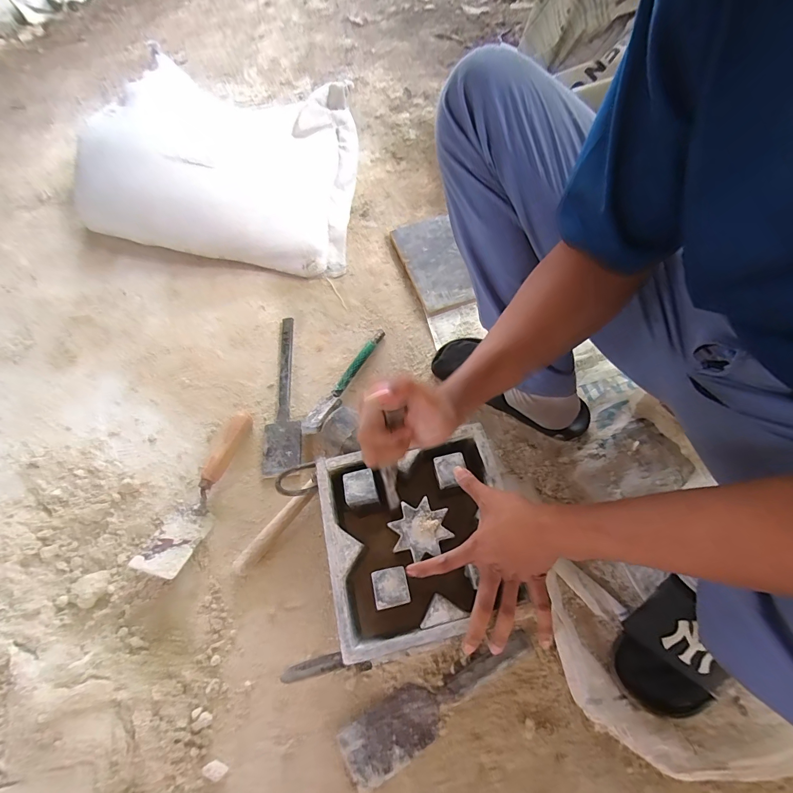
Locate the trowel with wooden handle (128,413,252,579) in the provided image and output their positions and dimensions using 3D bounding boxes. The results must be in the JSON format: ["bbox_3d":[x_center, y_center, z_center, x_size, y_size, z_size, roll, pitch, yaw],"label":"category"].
[{"bbox_3d":[-0.314,0.141,0.592,0.075,0.056,0.261,12,66,9],"label":"trowel with wooden handle"}]

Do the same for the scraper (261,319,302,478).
[{"bbox_3d":[-0.204,-0.012,0.681,0.064,0.015,0.310,-6,64,0],"label":"scraper"}]

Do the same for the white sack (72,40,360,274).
[{"bbox_3d":[-0.356,-0.544,0.851,0.541,0.205,0.463,11,66,8],"label":"white sack"}]

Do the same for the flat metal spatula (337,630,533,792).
[{"bbox_3d":[0.053,0.385,0.469,0.265,0.032,0.070,-29,67,-10],"label":"flat metal spatula"}]

